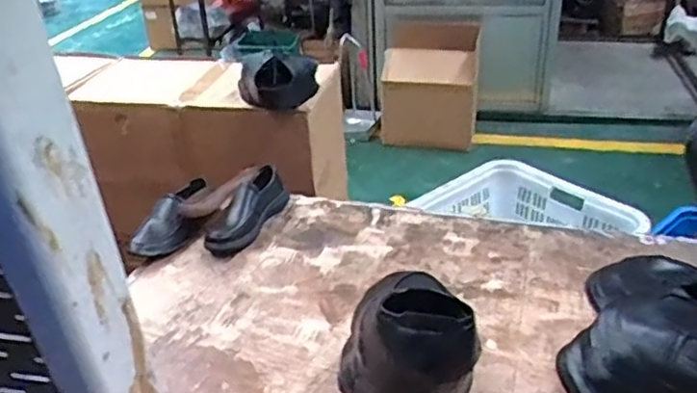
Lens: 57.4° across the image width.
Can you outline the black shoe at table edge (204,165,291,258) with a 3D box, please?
[{"bbox_3d":[-0.230,0.026,1.382,0.113,0.084,0.256,9,33,18],"label":"black shoe at table edge"}]

